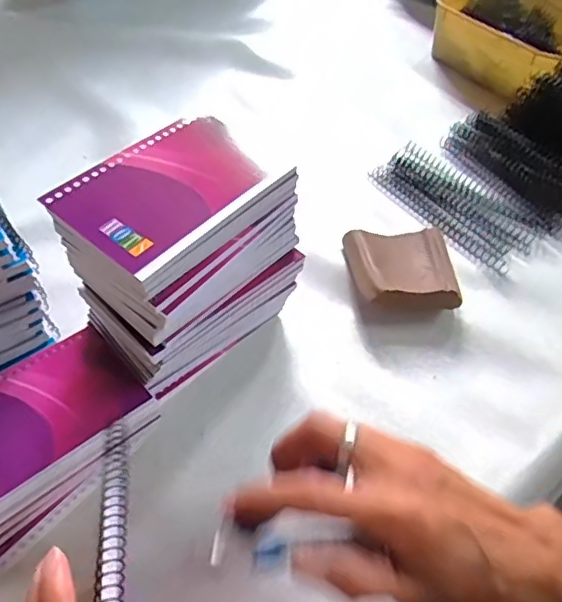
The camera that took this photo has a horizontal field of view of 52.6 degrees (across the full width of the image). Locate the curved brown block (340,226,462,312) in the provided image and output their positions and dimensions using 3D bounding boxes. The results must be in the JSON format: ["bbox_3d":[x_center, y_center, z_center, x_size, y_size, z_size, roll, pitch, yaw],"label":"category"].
[{"bbox_3d":[0.101,-0.026,0.474,0.085,0.030,0.092,-1,51,-6],"label":"curved brown block"}]

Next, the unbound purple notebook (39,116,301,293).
[{"bbox_3d":[-0.064,-0.067,0.339,0.087,0.011,0.127,35,56,21],"label":"unbound purple notebook"}]

